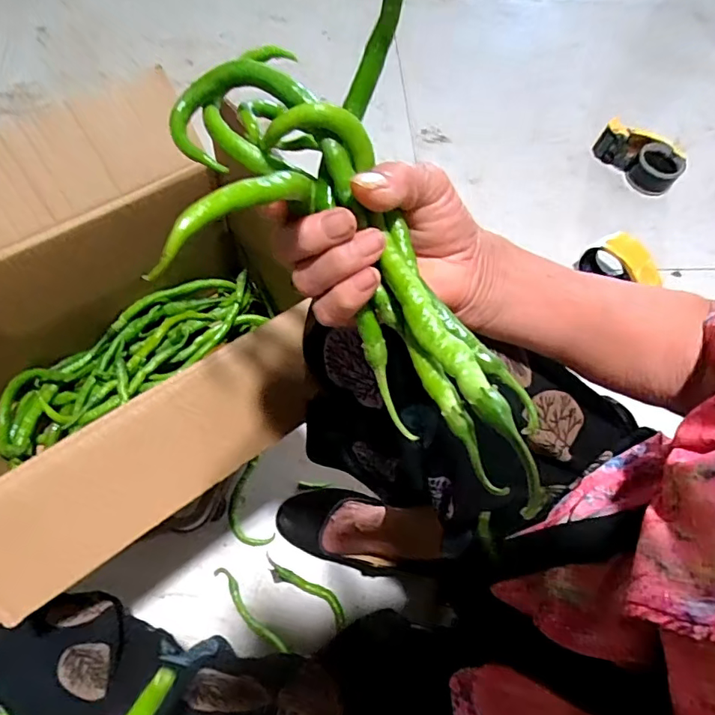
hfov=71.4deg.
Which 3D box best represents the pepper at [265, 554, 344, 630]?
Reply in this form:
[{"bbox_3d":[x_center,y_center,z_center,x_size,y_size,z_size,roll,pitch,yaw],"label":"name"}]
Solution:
[{"bbox_3d":[-0.068,0.303,0.656,0.126,0.008,0.029,33,67,9],"label":"pepper"}]

